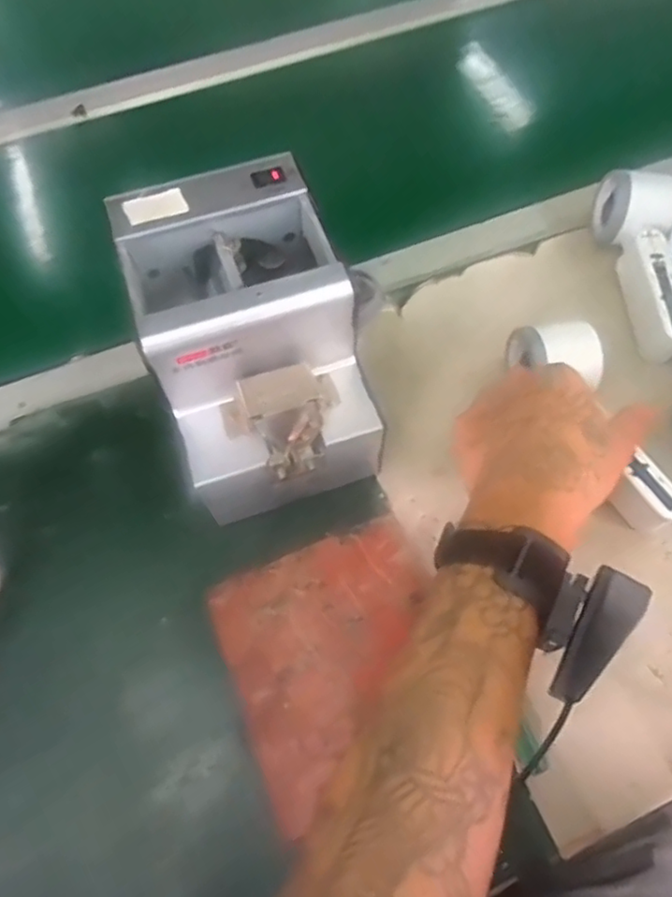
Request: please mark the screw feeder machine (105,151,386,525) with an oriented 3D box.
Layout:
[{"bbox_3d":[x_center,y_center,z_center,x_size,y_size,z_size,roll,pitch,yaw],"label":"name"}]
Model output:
[{"bbox_3d":[-0.054,-0.062,0.408,0.126,0.145,0.178,-20,64,-8],"label":"screw feeder machine"}]

